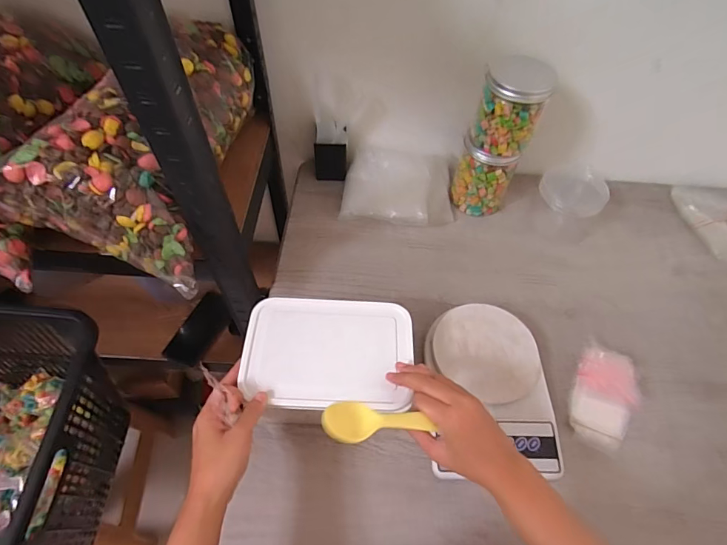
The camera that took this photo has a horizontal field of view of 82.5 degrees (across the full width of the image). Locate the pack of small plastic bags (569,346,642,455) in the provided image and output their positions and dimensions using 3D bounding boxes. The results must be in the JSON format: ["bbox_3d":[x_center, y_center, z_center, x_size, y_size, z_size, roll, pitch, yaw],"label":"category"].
[{"bbox_3d":[0.294,0.146,0.501,0.069,0.023,0.121,21,57,12],"label":"pack of small plastic bags"}]

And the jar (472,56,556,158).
[{"bbox_3d":[0.203,-0.228,0.578,0.084,0.100,0.080,1,55,-1],"label":"jar"}]

